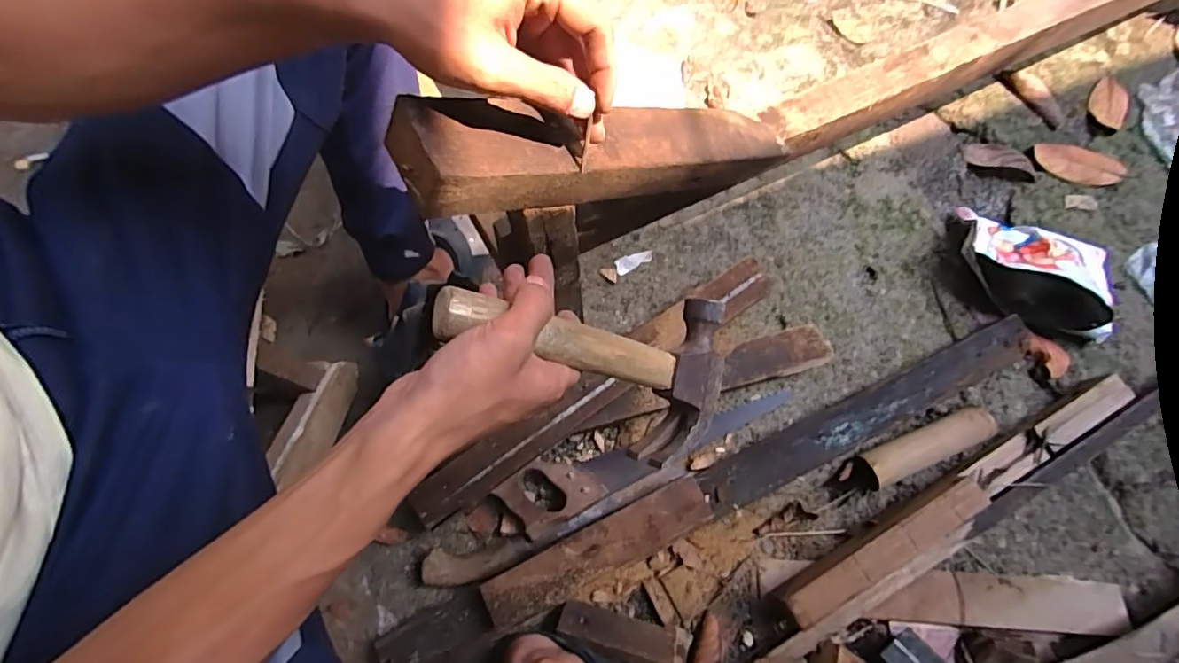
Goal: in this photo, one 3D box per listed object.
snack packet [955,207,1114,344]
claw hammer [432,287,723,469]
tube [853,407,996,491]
[{"bbox_3d":[0.645,-0.102,0.769,0.201,0.098,0.178,23,74,8],"label":"snack packet"},{"bbox_3d":[0.003,0.018,0.344,0.215,0.050,0.114,16,70,-36],"label":"claw hammer"},{"bbox_3d":[0.447,0.150,0.715,0.199,0.042,0.054,-21,73,-6],"label":"tube"}]

